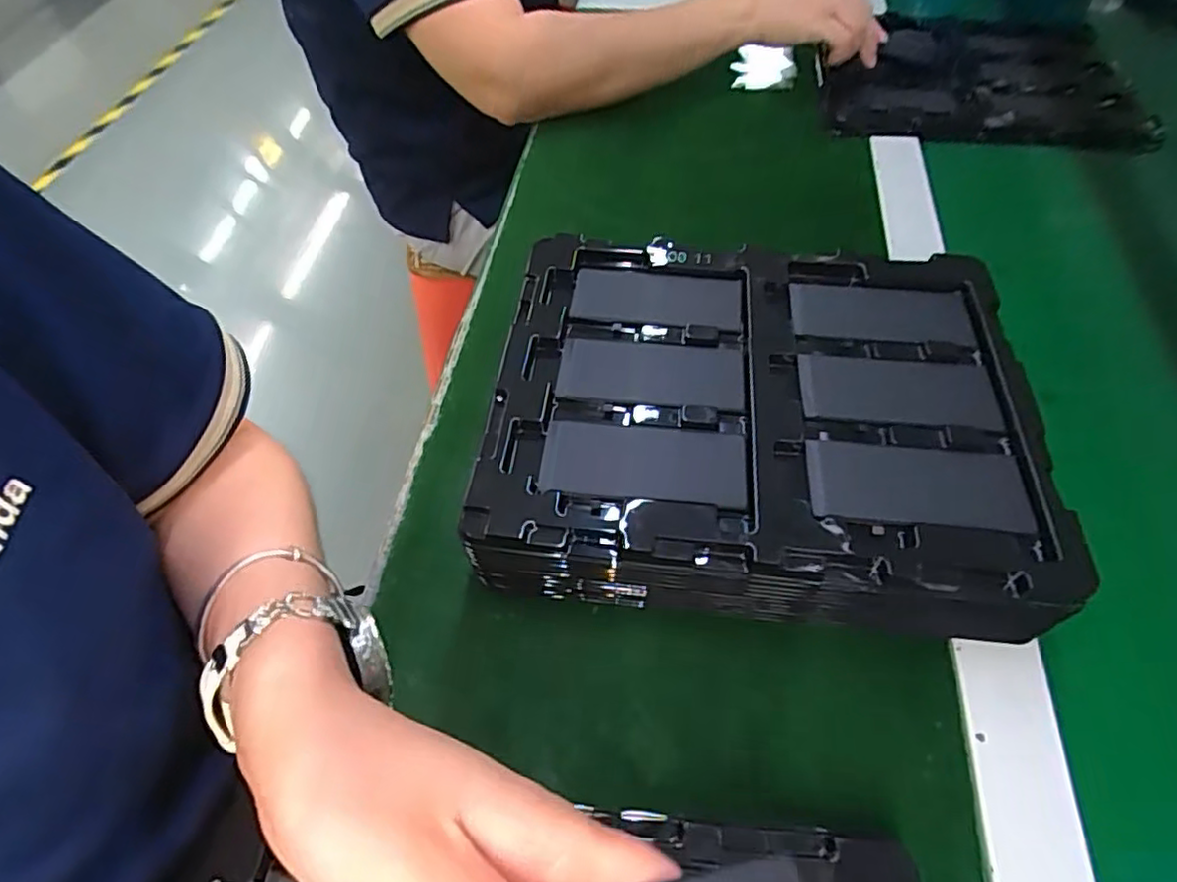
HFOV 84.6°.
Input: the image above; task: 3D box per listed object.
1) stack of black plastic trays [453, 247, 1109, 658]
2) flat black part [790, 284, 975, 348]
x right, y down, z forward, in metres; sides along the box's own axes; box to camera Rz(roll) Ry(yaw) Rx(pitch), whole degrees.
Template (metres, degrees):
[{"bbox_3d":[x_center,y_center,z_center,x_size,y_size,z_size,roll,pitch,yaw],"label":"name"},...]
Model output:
[{"bbox_3d":[0.090,-0.018,0.358,0.276,0.056,0.226,6,56,7],"label":"stack of black plastic trays"},{"bbox_3d":[0.169,-0.075,0.378,0.097,0.011,0.048,5,56,6],"label":"flat black part"}]

